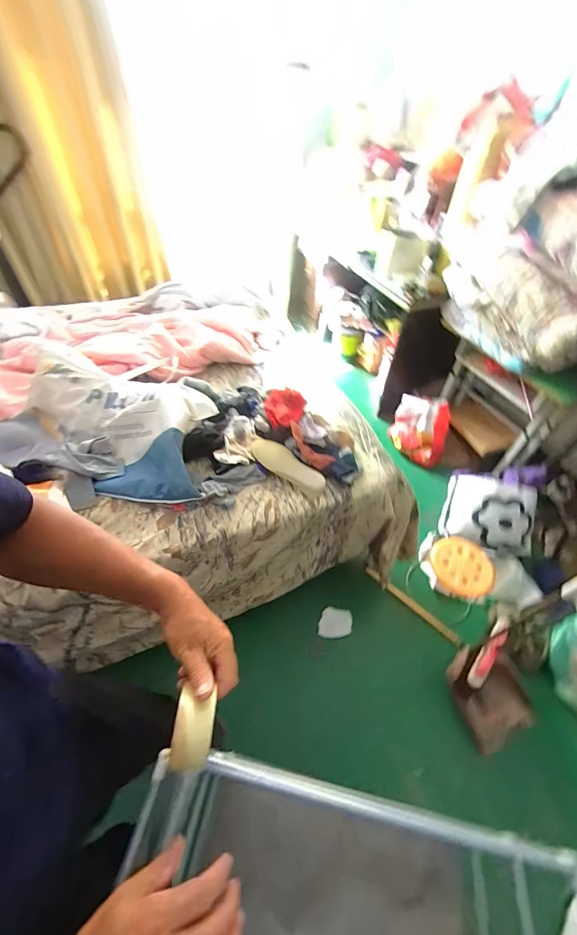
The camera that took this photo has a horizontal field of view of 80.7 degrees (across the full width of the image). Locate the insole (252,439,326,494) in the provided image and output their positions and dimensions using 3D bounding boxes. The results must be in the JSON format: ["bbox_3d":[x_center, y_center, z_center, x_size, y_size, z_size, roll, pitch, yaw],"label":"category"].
[{"bbox_3d":[-0.005,-0.005,0.972,0.234,0.010,0.080,36,77,12],"label":"insole"}]

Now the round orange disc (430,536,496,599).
[{"bbox_3d":[0.676,0.375,1.332,0.221,0.077,0.269,10,49,6],"label":"round orange disc"}]

